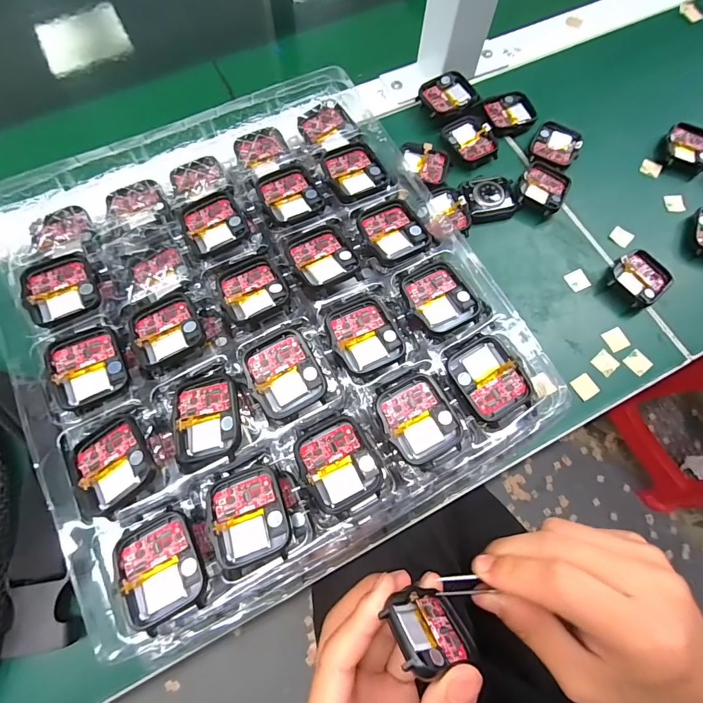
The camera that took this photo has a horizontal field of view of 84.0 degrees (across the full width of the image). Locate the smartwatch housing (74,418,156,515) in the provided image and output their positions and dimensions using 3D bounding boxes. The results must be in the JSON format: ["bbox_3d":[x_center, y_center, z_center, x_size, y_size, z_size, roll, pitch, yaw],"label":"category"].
[{"bbox_3d":[-0.123,0.056,0.199,0.039,0.010,0.044,-34,75,-12],"label":"smartwatch housing"}]

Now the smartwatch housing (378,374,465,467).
[{"bbox_3d":[0.036,0.037,0.212,0.037,0.012,0.043,-25,73,-9],"label":"smartwatch housing"}]

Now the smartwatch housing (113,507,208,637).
[{"bbox_3d":[-0.091,0.103,0.186,0.037,0.007,0.047,-26,73,-9],"label":"smartwatch housing"}]

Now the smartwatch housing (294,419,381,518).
[{"bbox_3d":[-0.007,0.058,0.203,0.036,0.014,0.042,-27,73,-10],"label":"smartwatch housing"}]

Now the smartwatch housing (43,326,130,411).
[{"bbox_3d":[-0.148,0.008,0.219,0.038,0.007,0.044,-26,73,-10],"label":"smartwatch housing"}]

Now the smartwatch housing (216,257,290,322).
[{"bbox_3d":[-0.059,-0.038,0.232,0.036,0.008,0.038,-21,73,-8],"label":"smartwatch housing"}]

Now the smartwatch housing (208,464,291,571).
[{"bbox_3d":[-0.051,0.082,0.196,0.036,0.008,0.044,-18,72,-7],"label":"smartwatch housing"}]

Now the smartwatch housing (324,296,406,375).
[{"bbox_3d":[0.007,-0.011,0.226,0.037,0.006,0.044,-22,73,-8],"label":"smartwatch housing"}]

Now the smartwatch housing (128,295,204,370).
[{"bbox_3d":[-0.107,-0.014,0.225,0.038,0.010,0.047,-26,73,-10],"label":"smartwatch housing"}]

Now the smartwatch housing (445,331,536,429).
[{"bbox_3d":[0.076,0.014,0.219,0.035,0.009,0.048,-28,74,-10],"label":"smartwatch housing"}]

